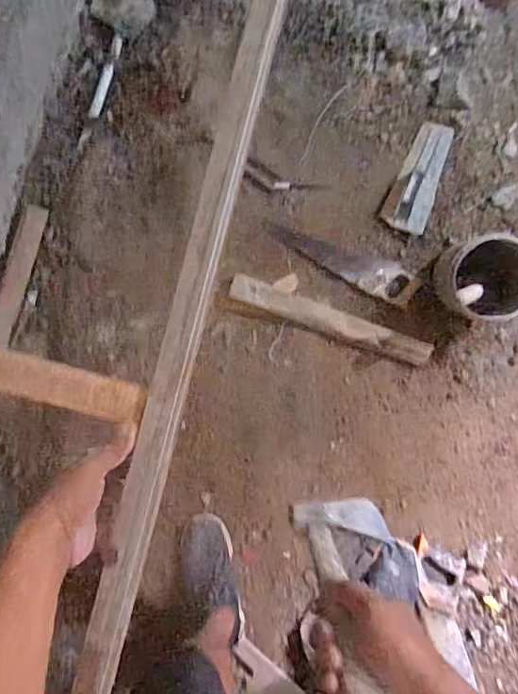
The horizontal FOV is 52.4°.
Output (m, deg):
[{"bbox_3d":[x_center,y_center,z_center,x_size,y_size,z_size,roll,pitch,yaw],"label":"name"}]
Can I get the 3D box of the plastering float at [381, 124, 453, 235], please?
[{"bbox_3d":[0.399,-0.433,1.300,0.115,0.055,0.299,19,82,-1],"label":"plastering float"}]

